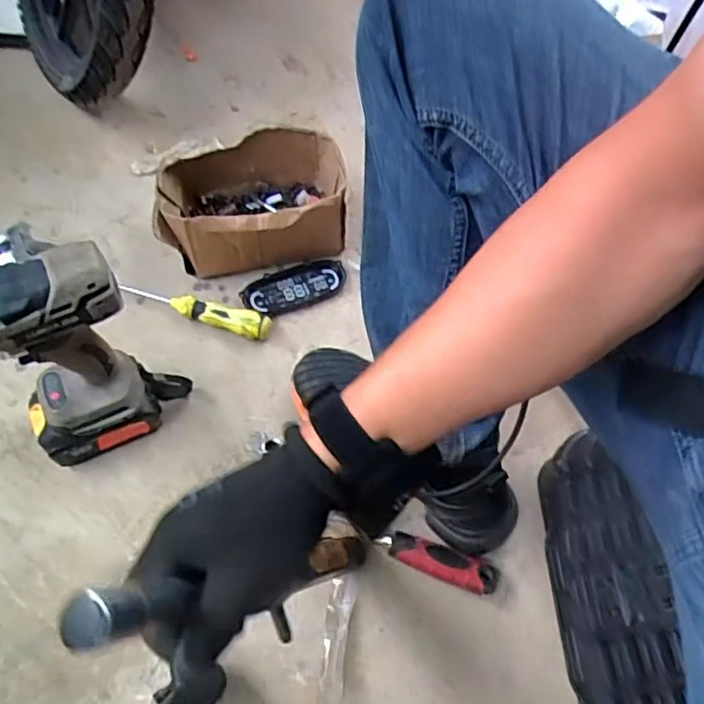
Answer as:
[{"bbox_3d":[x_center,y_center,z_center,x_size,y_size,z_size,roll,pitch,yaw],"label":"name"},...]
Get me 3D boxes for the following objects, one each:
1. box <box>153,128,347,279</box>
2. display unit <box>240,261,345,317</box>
[{"bbox_3d":[-0.122,-0.187,0.753,0.215,0.097,0.148,-6,61,-7],"label":"box"},{"bbox_3d":[-0.070,-0.078,0.751,0.128,0.012,0.060,-17,63,-12],"label":"display unit"}]

